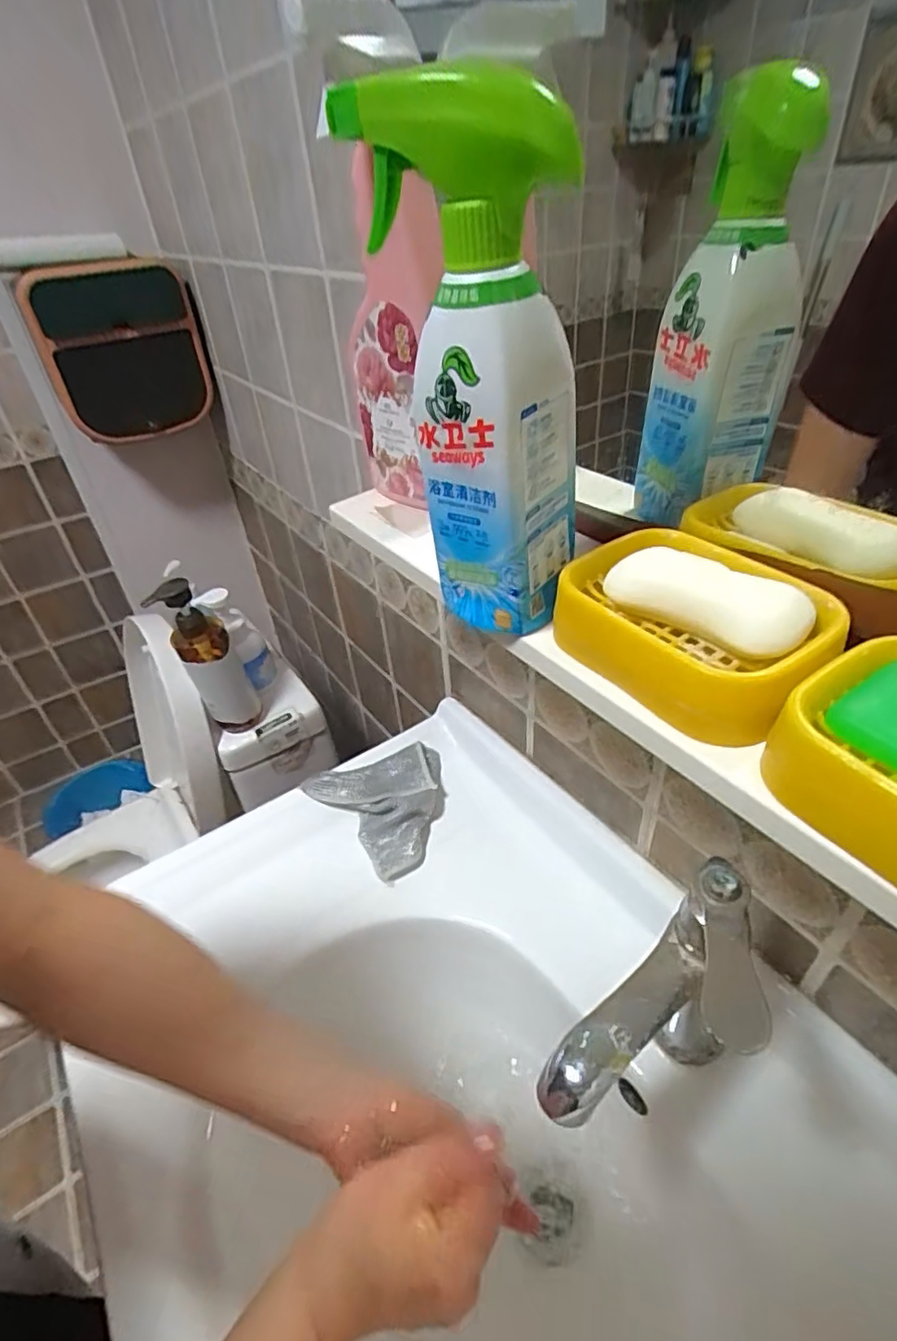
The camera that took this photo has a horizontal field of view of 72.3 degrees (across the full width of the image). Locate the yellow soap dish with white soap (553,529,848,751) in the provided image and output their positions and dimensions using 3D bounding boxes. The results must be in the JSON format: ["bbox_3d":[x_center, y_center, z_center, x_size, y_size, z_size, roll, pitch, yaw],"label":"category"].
[{"bbox_3d":[0.115,-0.024,0.292,0.090,0.040,0.124,-24,42,-22],"label":"yellow soap dish with white soap"}]

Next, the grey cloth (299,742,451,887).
[{"bbox_3d":[-0.060,0.138,0.636,0.145,0.037,0.140,-21,41,-19],"label":"grey cloth"}]

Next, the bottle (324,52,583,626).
[{"bbox_3d":[0.013,-0.128,0.289,0.091,0.216,0.062,23,47,31],"label":"bottle"}]

